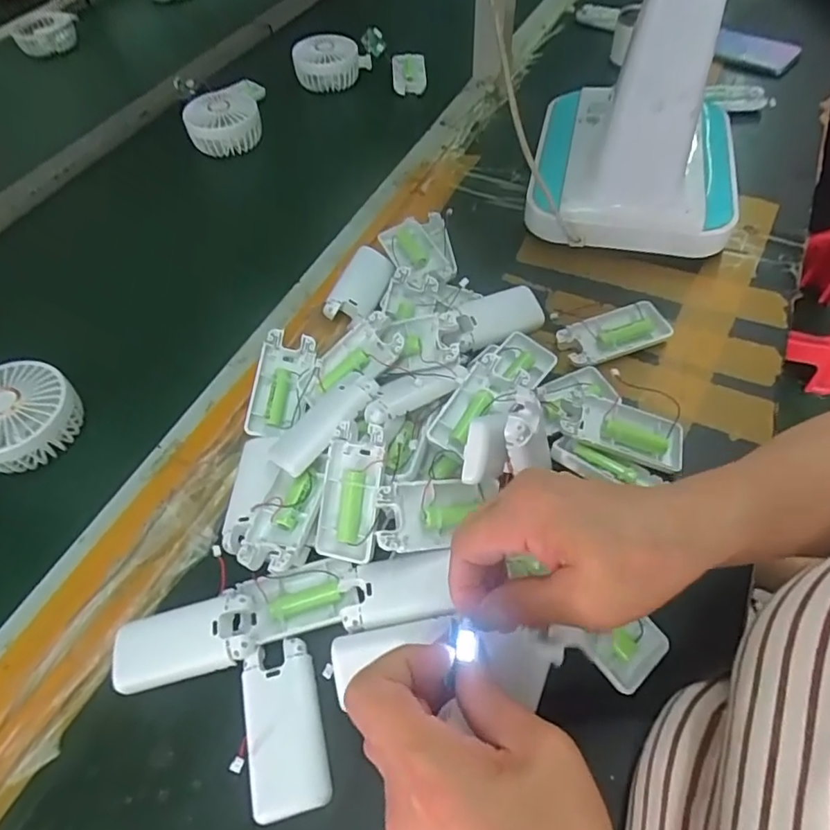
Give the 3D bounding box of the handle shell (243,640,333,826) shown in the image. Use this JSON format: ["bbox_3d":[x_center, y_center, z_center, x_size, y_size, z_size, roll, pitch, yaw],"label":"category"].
[{"bbox_3d":[-0.078,0.186,0.332,0.045,0.011,0.092,-13,59,-7],"label":"handle shell"}]

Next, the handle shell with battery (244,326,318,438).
[{"bbox_3d":[-0.108,-0.025,0.460,0.049,0.023,0.090,8,70,8],"label":"handle shell with battery"}]

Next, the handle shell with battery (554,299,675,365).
[{"bbox_3d":[0.173,-0.071,0.481,0.093,0.015,0.047,-20,60,-11],"label":"handle shell with battery"}]

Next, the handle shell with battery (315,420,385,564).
[{"bbox_3d":[-0.044,0.052,0.380,0.042,0.021,0.091,7,86,7],"label":"handle shell with battery"}]

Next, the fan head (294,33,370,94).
[{"bbox_3d":[-0.114,-0.478,0.743,0.092,0.050,0.076,-20,58,-11],"label":"fan head"}]

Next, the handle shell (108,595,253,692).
[{"bbox_3d":[-0.151,0.146,0.356,0.093,0.019,0.042,-11,57,-5],"label":"handle shell"}]

